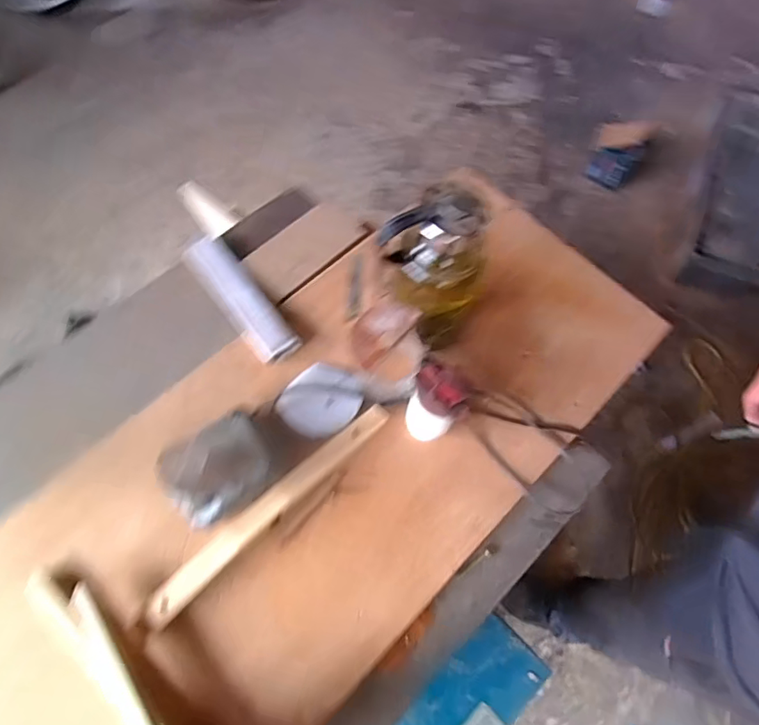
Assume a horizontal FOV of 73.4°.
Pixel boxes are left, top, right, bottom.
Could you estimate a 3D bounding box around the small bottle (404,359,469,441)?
[{"bbox_3d":[0.058,0.048,0.541,0.051,0.119,0.049,14,66,2],"label":"small bottle"}]

